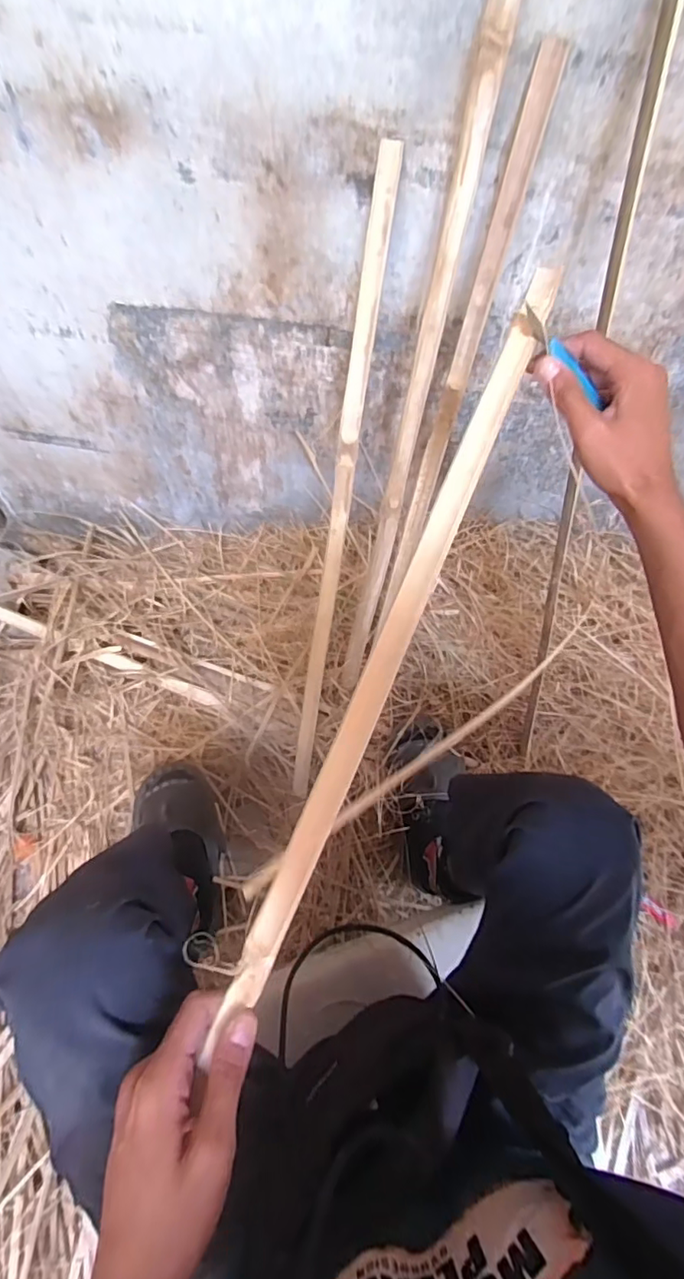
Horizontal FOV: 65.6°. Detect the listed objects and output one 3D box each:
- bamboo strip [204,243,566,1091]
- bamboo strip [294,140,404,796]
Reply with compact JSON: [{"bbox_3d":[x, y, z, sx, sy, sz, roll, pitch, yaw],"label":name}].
[{"bbox_3d":[0.043,-0.015,0.377,0.023,0.012,0.565,23,84,8],"label":"bamboo strip"},{"bbox_3d":[-0.010,-0.128,0.717,0.028,0.830,0.017,10,24,1],"label":"bamboo strip"}]

